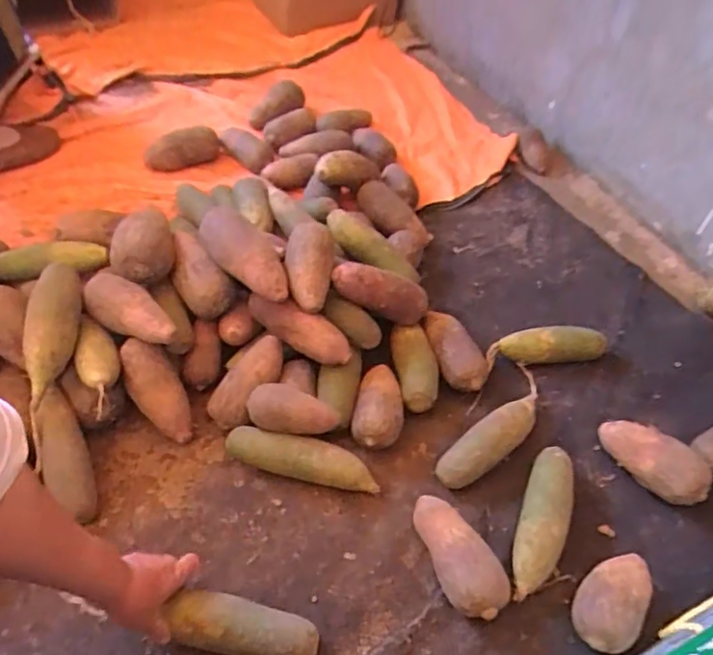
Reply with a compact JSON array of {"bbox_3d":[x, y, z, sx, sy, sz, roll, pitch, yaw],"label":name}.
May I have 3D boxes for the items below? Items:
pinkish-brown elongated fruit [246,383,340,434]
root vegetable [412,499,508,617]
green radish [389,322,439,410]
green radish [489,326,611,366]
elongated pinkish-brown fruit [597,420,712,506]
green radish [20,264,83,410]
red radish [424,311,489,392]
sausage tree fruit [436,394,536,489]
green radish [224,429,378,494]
[{"bbox_3d":[-0.085,0.115,0.792,0.119,0.048,0.053,12,49,4],"label":"pinkish-brown elongated fruit"},{"bbox_3d":[0.124,0.278,0.724,0.064,0.061,0.154,-12,51,-16],"label":"root vegetable"},{"bbox_3d":[0.088,0.066,0.912,0.067,0.056,0.147,-2,49,-8],"label":"green radish"},{"bbox_3d":[0.308,0.029,0.959,0.200,0.054,0.052,-2,49,-9],"label":"green radish"},{"bbox_3d":[0.416,0.185,0.828,0.153,0.062,0.065,38,55,24],"label":"elongated pinkish-brown fruit"},{"bbox_3d":[-0.391,-0.005,0.756,0.054,0.057,0.189,-2,49,-8],"label":"green radish"},{"bbox_3d":[0.150,0.039,0.935,0.069,0.064,0.144,-18,53,-21],"label":"red radish"},{"bbox_3d":[0.198,0.153,0.833,0.198,0.065,0.059,-26,57,-26],"label":"sausage tree fruit"},{"bbox_3d":[-0.074,0.182,0.799,0.210,0.056,0.049,11,49,3],"label":"green radish"}]

